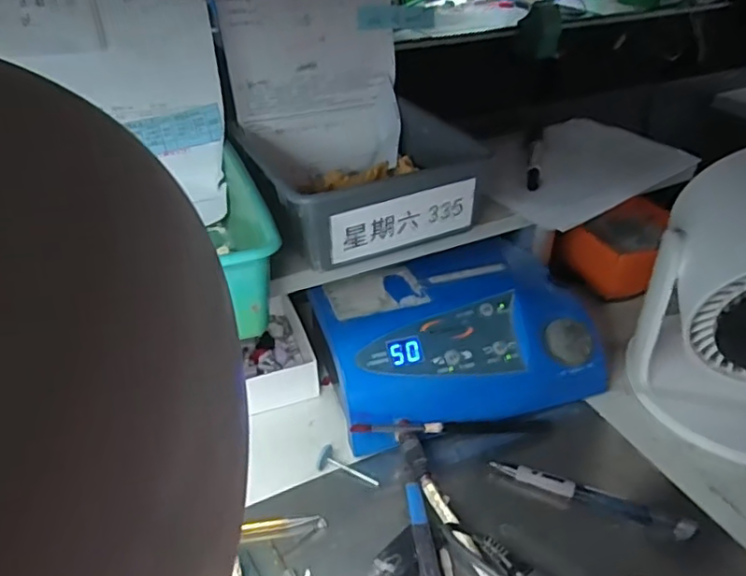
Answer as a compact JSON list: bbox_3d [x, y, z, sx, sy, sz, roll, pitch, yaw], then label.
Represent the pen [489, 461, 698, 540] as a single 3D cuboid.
[{"bbox_3d":[0.149,0.147,0.419,0.133,0.018,0.014,14,38,22],"label":"pen"}]

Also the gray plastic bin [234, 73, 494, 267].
[{"bbox_3d":[-0.013,-0.096,0.476,0.144,0.060,0.169,-16,37,-18],"label":"gray plastic bin"}]

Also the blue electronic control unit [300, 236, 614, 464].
[{"bbox_3d":[0.066,0.040,0.508,0.217,0.079,0.151,-15,37,-18],"label":"blue electronic control unit"}]

